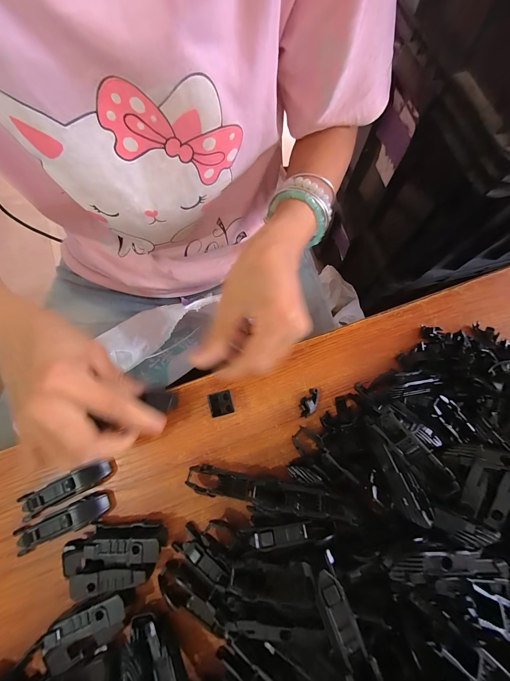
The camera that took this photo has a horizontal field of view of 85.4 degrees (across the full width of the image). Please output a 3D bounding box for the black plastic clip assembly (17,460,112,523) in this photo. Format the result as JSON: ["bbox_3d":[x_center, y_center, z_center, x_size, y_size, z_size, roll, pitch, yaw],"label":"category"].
[{"bbox_3d":[-0.154,0.119,0.222,0.069,0.013,0.018,-27,78,-7],"label":"black plastic clip assembly"}]

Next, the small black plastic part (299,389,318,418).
[{"bbox_3d":[0.047,0.054,0.242,0.012,0.011,0.025,30,78,7],"label":"small black plastic part"}]

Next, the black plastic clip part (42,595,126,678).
[{"bbox_3d":[-0.114,0.198,0.188,0.054,0.010,0.029,-22,77,-6],"label":"black plastic clip part"}]

